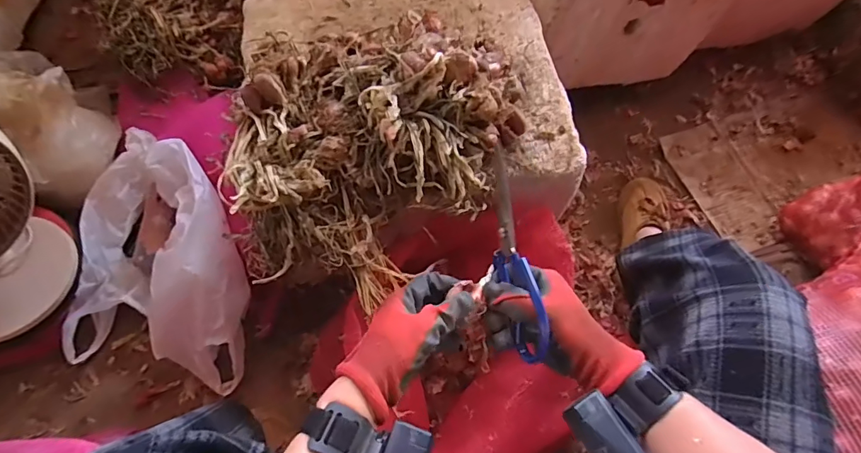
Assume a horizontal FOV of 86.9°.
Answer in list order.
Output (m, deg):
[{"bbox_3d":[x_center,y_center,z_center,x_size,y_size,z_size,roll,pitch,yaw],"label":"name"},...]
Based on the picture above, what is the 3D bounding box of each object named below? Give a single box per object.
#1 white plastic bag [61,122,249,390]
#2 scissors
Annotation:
[{"bbox_3d":[-0.442,0.027,0.732,0.298,0.194,0.442,-2,66,-4],"label":"white plastic bag"},{"bbox_3d":[0.076,0.028,0.429,0.018,0.064,0.198,-11,87,-8],"label":"scissors"}]

